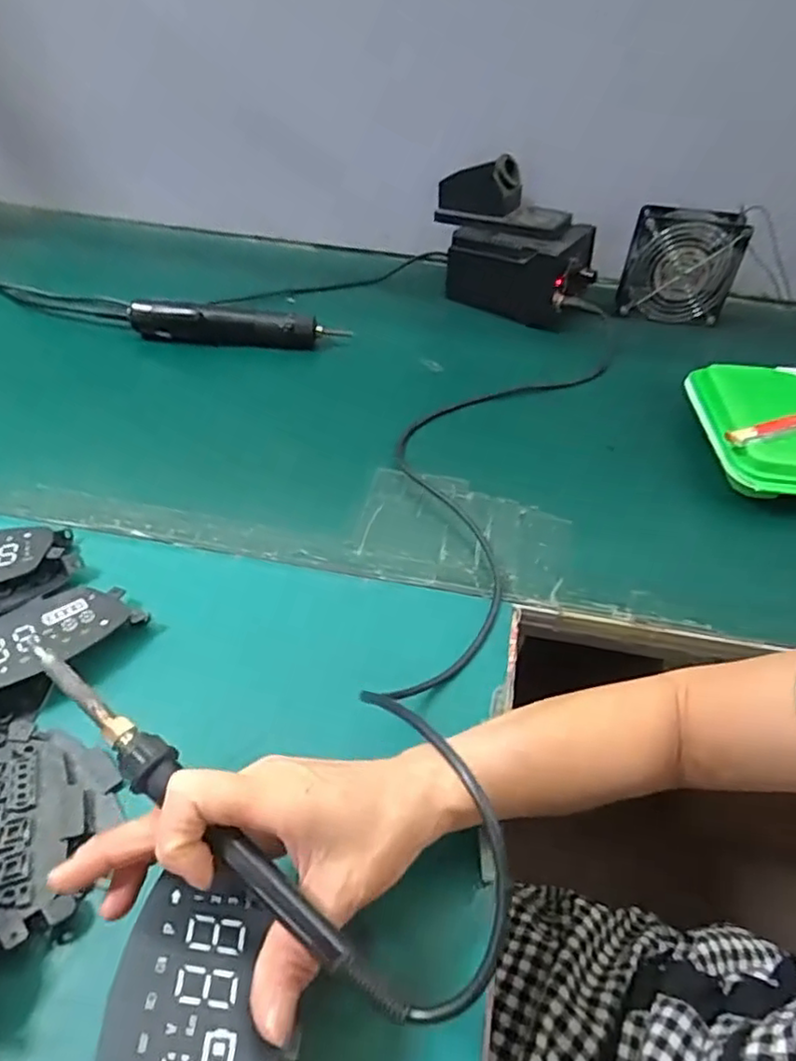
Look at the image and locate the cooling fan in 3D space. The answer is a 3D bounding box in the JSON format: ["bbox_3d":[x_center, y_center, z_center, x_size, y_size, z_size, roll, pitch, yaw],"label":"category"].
[{"bbox_3d":[0.329,-0.301,0.758,0.124,0.127,0.029,10,46,6],"label":"cooling fan"}]

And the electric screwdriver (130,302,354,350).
[{"bbox_3d":[-0.175,-0.224,0.708,0.227,0.033,0.029,3,46,-1],"label":"electric screwdriver"}]

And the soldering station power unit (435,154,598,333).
[{"bbox_3d":[0.132,-0.337,0.774,0.197,0.135,0.089,20,48,15],"label":"soldering station power unit"}]

